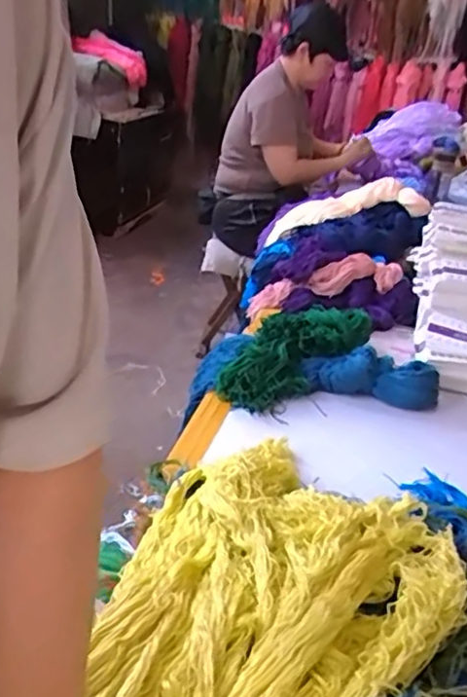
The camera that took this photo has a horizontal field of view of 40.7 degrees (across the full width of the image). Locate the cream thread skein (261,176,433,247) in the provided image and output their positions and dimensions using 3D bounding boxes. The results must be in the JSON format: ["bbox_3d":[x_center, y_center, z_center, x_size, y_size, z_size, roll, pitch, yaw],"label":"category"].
[{"bbox_3d":[0.250,-0.336,1.518,0.384,0.077,0.207,-13,28,7],"label":"cream thread skein"}]

